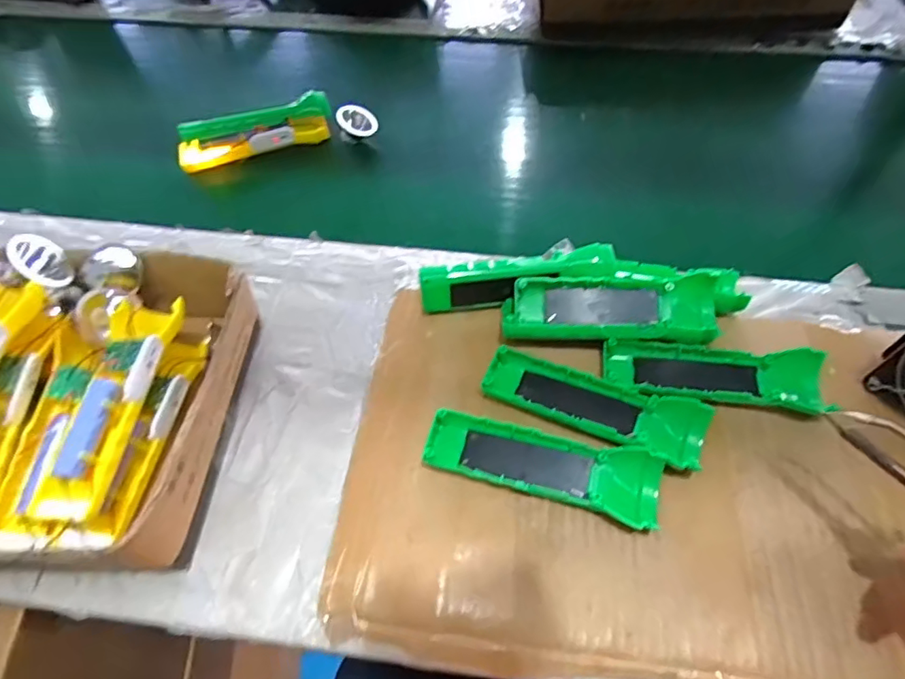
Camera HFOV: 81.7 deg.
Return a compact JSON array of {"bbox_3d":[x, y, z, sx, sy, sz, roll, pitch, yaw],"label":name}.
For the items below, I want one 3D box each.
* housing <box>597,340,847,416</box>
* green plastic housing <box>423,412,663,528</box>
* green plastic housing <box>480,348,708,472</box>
[{"bbox_3d":[0.202,0.030,0.406,0.162,0.028,0.048,4,56,3],"label":"housing"},{"bbox_3d":[0.062,0.090,0.367,0.161,0.026,0.048,12,57,9],"label":"green plastic housing"},{"bbox_3d":[0.105,0.051,0.393,0.163,0.029,0.049,18,58,12],"label":"green plastic housing"}]

